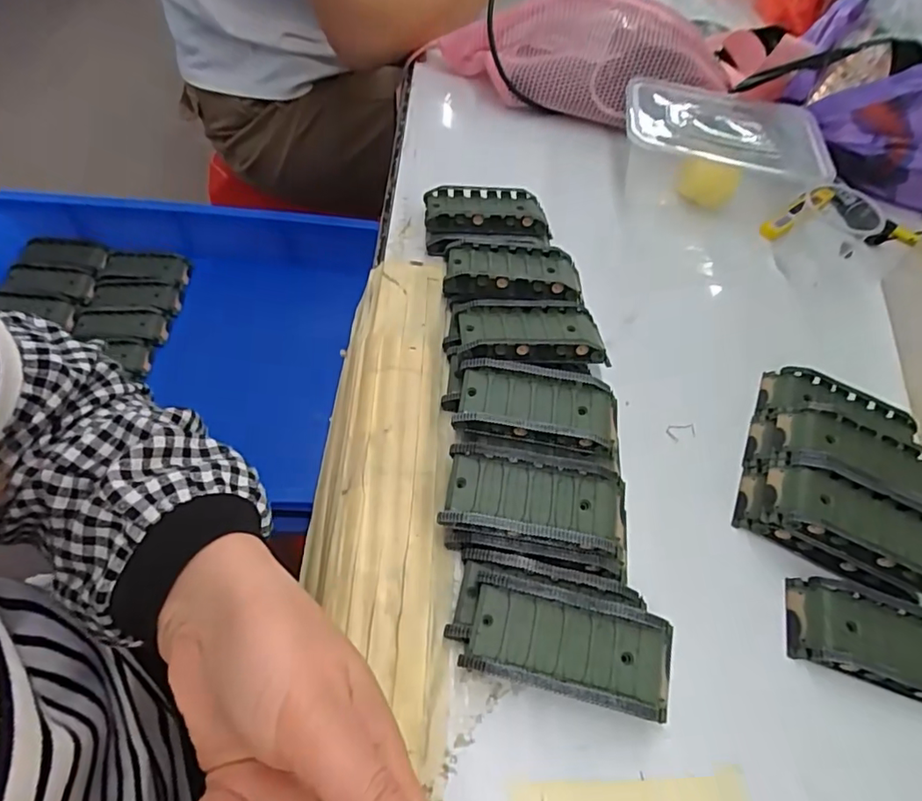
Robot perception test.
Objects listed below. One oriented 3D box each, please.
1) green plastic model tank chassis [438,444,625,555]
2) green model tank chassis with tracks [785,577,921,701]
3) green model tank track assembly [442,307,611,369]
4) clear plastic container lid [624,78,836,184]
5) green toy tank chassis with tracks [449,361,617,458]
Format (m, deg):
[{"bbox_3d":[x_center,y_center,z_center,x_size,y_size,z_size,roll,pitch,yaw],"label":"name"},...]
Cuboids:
[{"bbox_3d":[0.040,0.054,0.293,0.094,0.024,0.044,10,55,-2],"label":"green plastic model tank chassis"},{"bbox_3d":[0.221,0.126,0.285,0.096,0.020,0.044,19,56,4],"label":"green model tank chassis with tracks"},{"bbox_3d":[0.042,-0.042,0.357,0.099,0.024,0.044,0,56,-9],"label":"green model tank track assembly"},{"bbox_3d":[0.226,-0.236,0.471,0.170,0.017,0.116,16,56,2],"label":"clear plastic container lid"},{"bbox_3d":[0.046,0.004,0.329,0.095,0.020,0.046,11,55,-1],"label":"green toy tank chassis with tracks"}]

